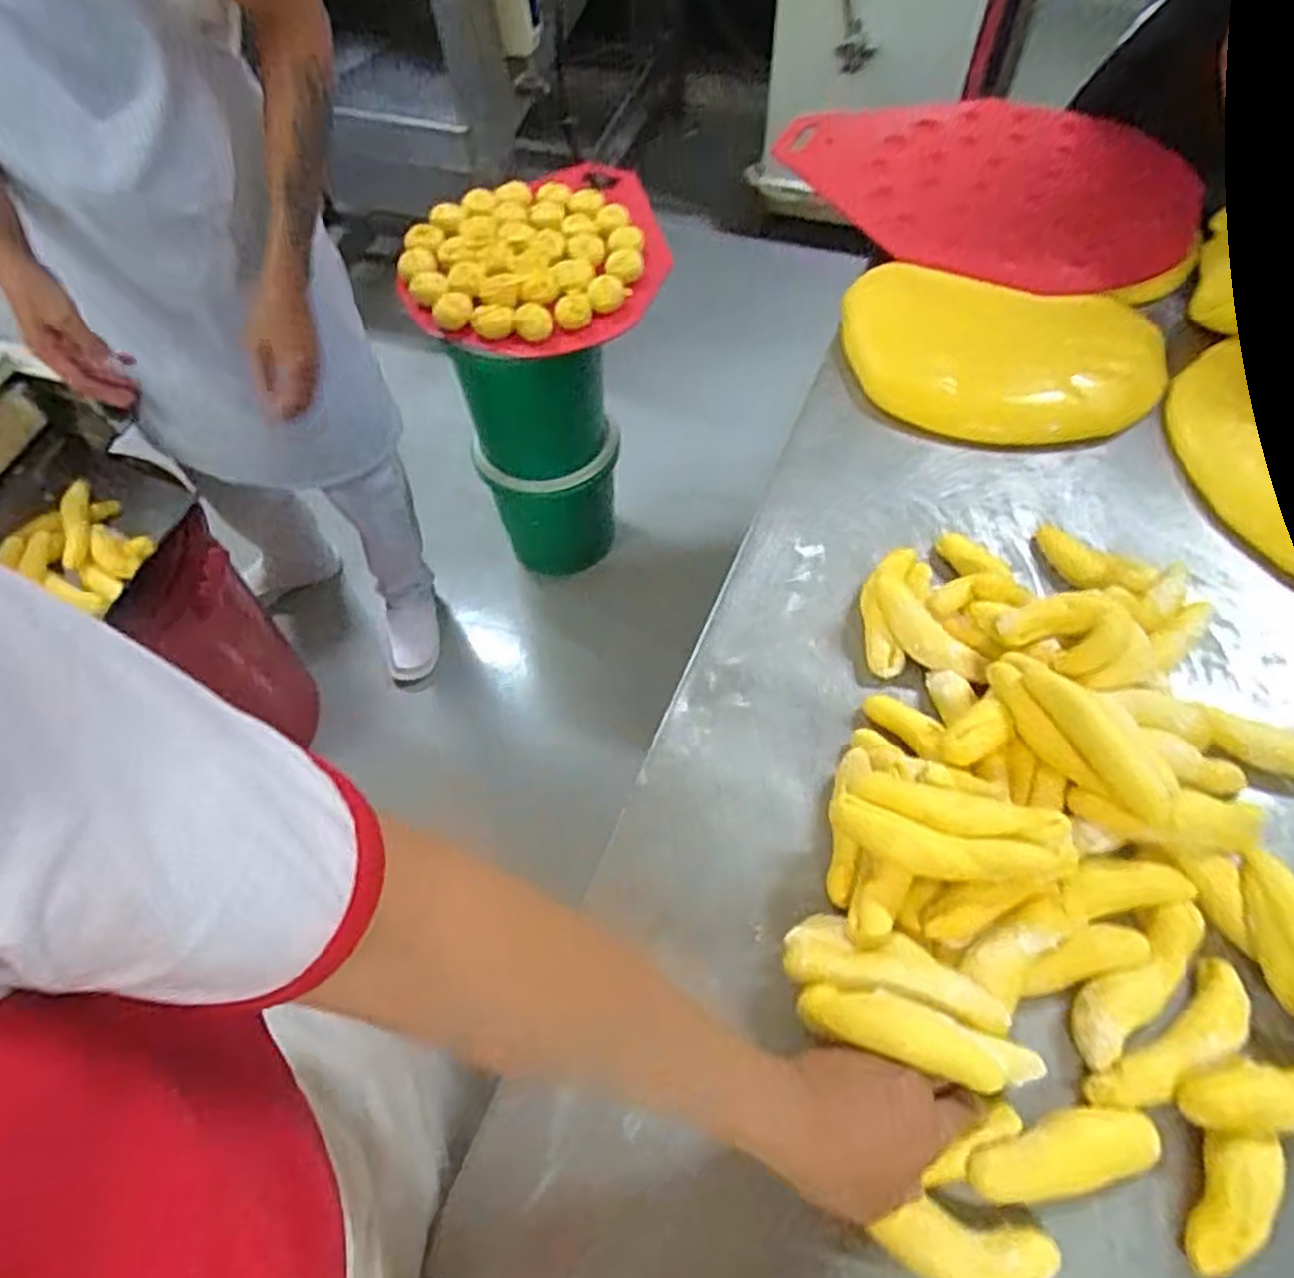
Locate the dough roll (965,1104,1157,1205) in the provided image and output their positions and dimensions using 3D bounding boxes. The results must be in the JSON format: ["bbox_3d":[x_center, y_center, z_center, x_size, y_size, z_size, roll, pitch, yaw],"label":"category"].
[{"bbox_3d":[0.256,0.321,0.486,0.120,0.025,0.039,-11,59,-5],"label":"dough roll"}]

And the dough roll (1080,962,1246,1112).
[{"bbox_3d":[0.345,0.264,0.507,0.129,0.022,0.037,-29,62,-15],"label":"dough roll"}]

